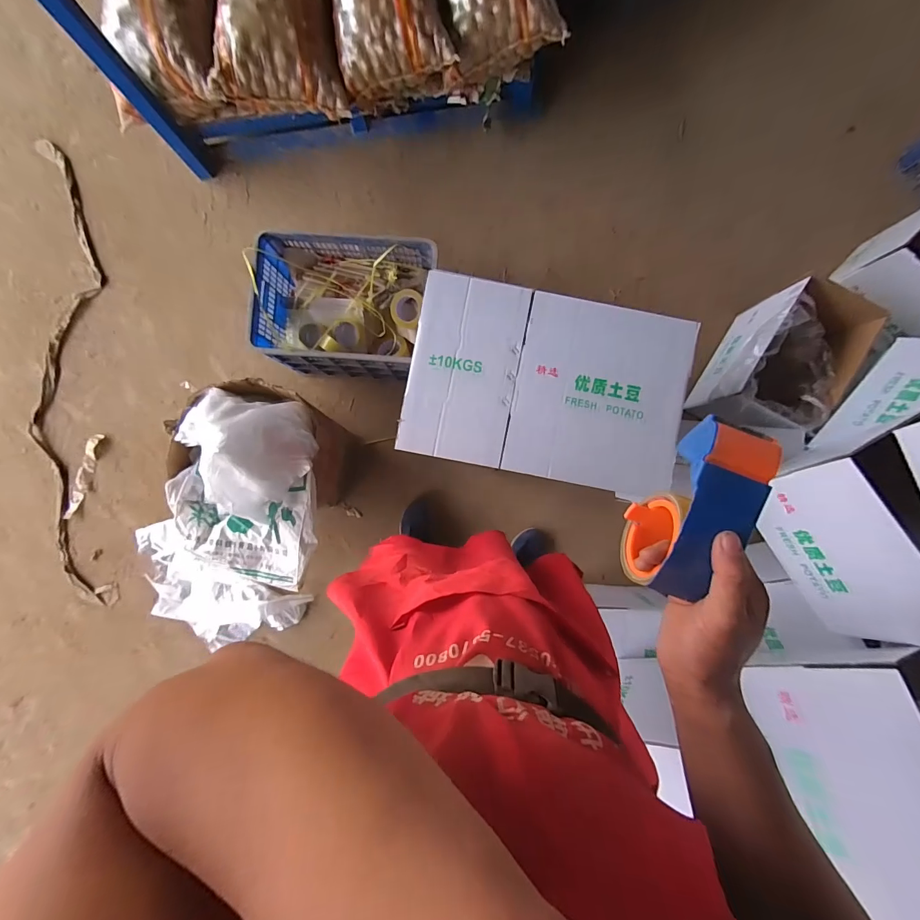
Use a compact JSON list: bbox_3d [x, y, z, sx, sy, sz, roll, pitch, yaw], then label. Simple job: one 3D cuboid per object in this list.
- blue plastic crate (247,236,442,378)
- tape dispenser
[{"bbox_3d":[-0.337,-0.465,1.230,0.506,0.243,0.359,6,88,1],"label":"blue plastic crate"},{"bbox_3d":[0.205,0.045,0.345,0.064,0.094,0.147,17,89,0],"label":"tape dispenser"}]

